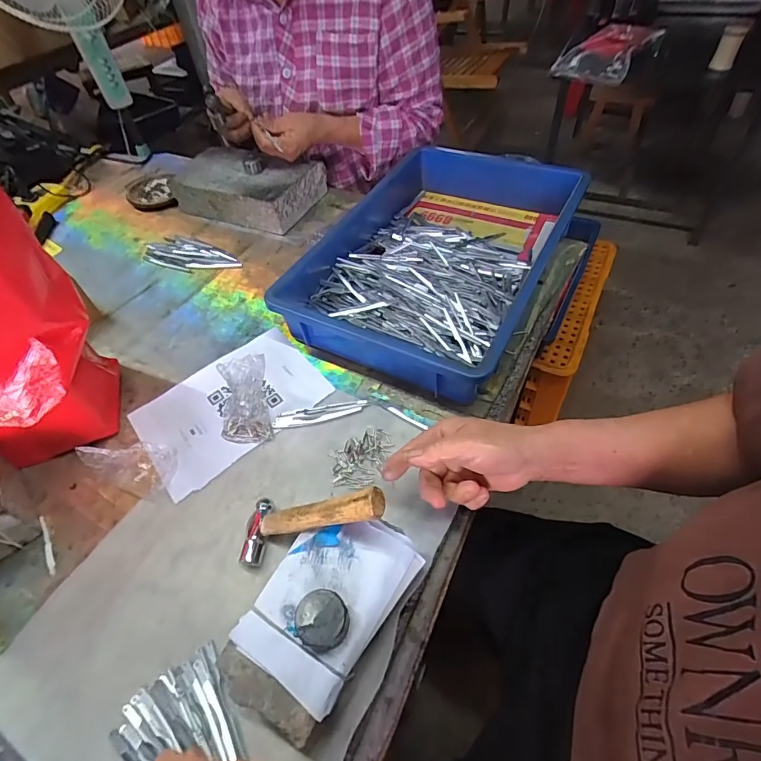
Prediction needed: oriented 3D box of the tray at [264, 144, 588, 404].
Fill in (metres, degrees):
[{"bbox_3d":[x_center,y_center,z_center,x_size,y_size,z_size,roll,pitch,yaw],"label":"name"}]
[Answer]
[{"bbox_3d":[0.075,-0.184,0.640,0.314,0.087,0.430,23,57,20],"label":"tray"}]

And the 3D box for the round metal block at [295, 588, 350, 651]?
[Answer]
[{"bbox_3d":[-0.043,0.181,0.335,0.038,0.019,0.038,-2,51,3],"label":"round metal block"}]

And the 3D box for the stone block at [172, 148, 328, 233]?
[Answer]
[{"bbox_3d":[-0.242,-0.360,0.817,0.243,0.069,0.153,19,56,17],"label":"stone block"}]

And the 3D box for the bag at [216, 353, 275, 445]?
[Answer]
[{"bbox_3d":[-0.156,0.022,0.499,0.058,0.064,0.077,-7,52,-2],"label":"bag"}]

